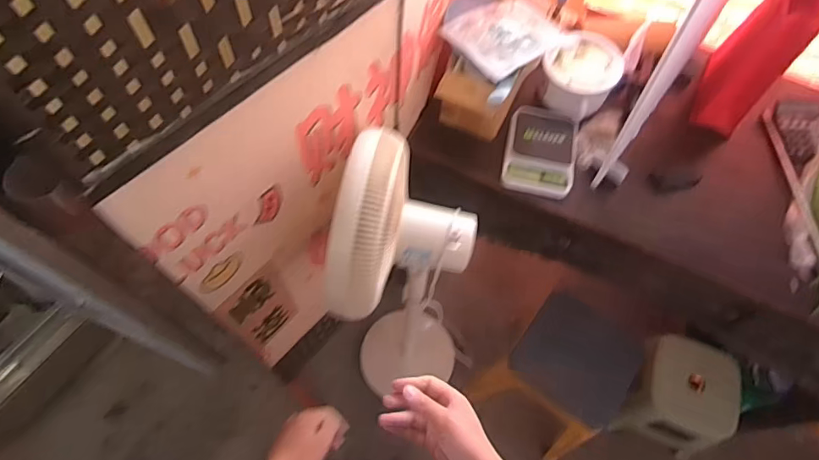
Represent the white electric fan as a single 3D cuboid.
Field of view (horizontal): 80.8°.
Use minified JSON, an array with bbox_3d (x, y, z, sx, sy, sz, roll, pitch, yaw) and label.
[{"bbox_3d":[-0.008,0.197,1.122,0.279,0.988,0.264,1,63,-3],"label":"white electric fan"}]

